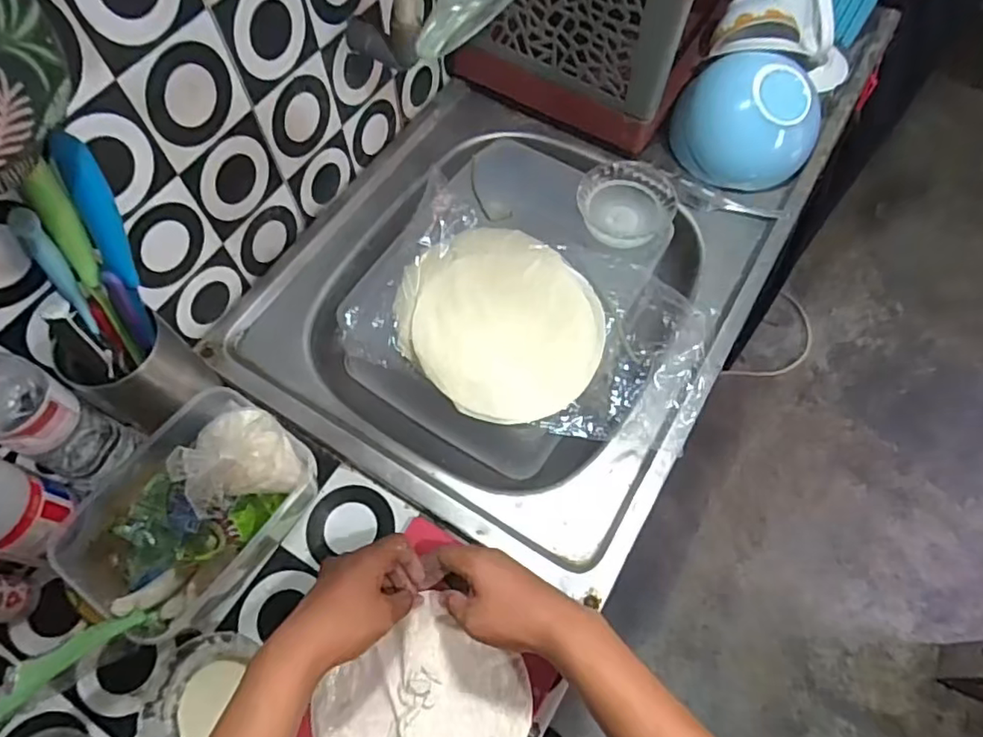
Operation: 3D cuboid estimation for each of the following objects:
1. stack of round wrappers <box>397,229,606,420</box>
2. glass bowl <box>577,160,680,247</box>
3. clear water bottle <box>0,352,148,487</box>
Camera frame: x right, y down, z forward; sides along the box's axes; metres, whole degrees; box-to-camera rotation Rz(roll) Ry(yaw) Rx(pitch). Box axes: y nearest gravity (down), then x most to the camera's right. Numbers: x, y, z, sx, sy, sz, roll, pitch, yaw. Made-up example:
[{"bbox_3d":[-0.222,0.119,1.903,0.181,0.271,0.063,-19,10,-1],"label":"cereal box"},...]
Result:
[{"bbox_3d":[0.012,-0.053,0.630,0.197,0.026,0.215,-36,70,-16],"label":"stack of round wrappers"},{"bbox_3d":[0.157,-0.184,0.702,0.108,0.048,0.105,0,64,0],"label":"glass bowl"},{"bbox_3d":[-0.383,0.046,0.514,0.064,0.209,0.065,23,67,10],"label":"clear water bottle"}]

